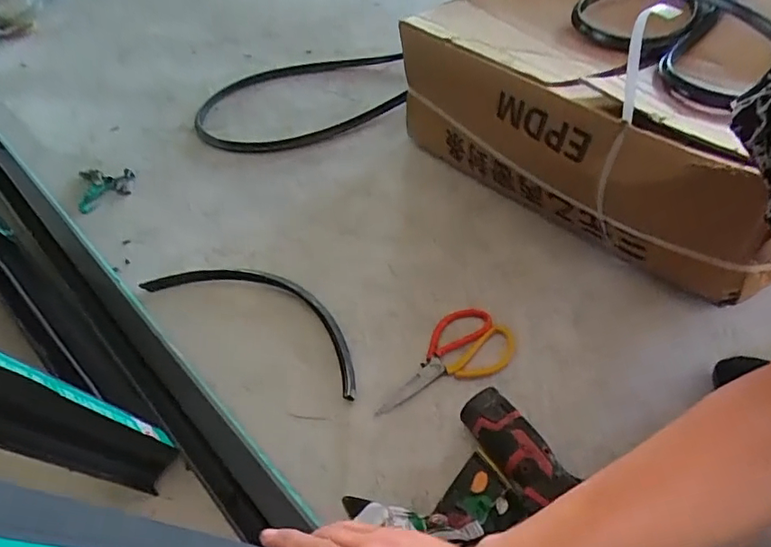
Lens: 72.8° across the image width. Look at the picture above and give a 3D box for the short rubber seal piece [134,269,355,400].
[{"bbox_3d":[-0.170,0.047,0.721,0.378,0.016,0.114,21,47,26],"label":"short rubber seal piece"}]

